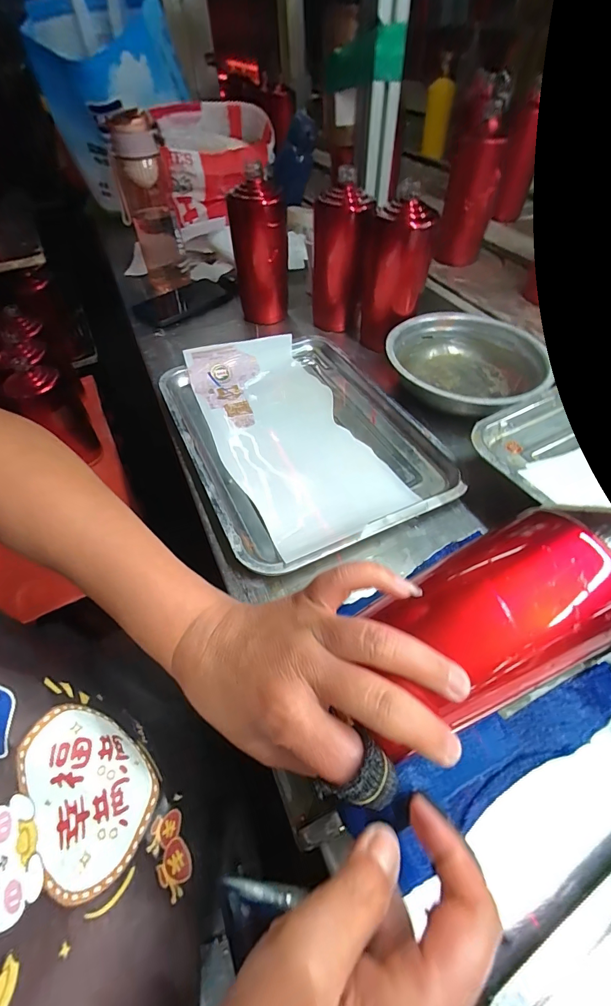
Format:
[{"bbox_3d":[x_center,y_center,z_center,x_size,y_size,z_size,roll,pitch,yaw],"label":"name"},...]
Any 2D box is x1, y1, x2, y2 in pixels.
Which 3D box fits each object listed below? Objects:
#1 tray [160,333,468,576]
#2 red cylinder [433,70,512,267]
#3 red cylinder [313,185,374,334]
[{"bbox_3d":[-0.012,-0.093,0.451,0.251,0.030,0.347,-23,54,-14],"label":"tray"},{"bbox_3d":[0.290,-0.555,0.659,0.083,0.240,0.087,11,55,13],"label":"red cylinder"},{"bbox_3d":[0.049,-0.351,0.553,0.069,0.160,0.058,-9,52,-1],"label":"red cylinder"}]

